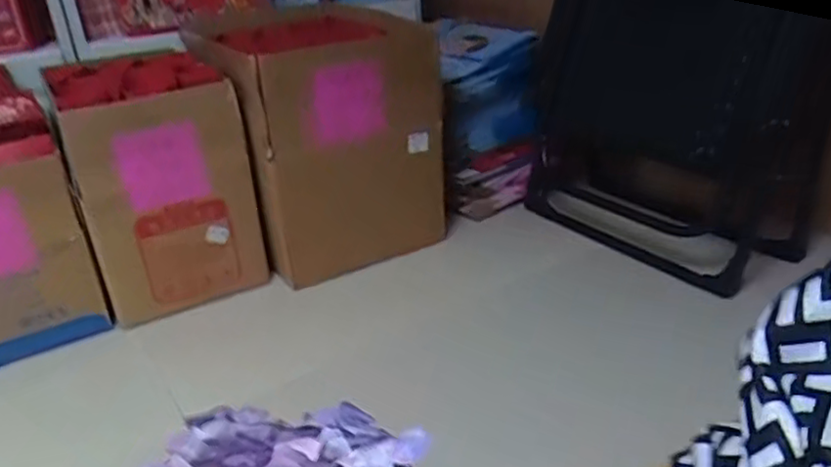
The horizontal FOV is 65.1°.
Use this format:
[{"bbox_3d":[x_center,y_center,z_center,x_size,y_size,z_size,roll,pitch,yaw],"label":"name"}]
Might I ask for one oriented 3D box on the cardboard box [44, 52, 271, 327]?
[{"bbox_3d":[-0.529,-0.111,1.383,0.326,0.461,0.337,-14,28,-22],"label":"cardboard box"}]

